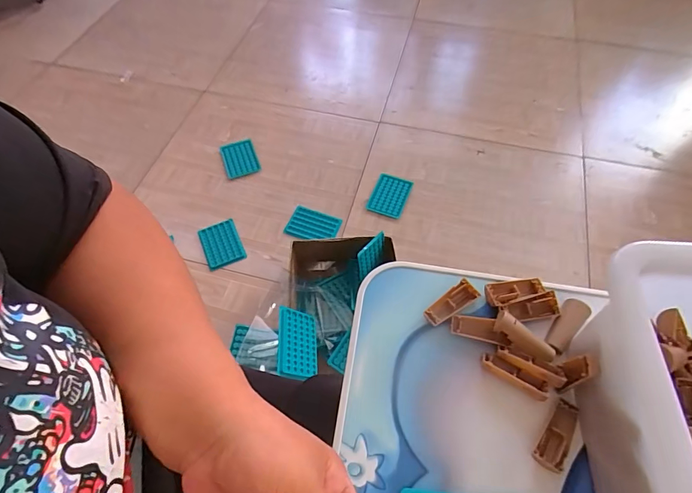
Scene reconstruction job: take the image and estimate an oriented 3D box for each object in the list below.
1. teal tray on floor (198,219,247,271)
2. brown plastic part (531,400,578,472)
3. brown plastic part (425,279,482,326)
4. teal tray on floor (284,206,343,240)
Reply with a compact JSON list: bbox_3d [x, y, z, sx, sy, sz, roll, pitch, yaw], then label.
[{"bbox_3d":[-0.310,-0.005,0.959,0.093,0.019,0.118,-23,61,-12],"label":"teal tray on floor"},{"bbox_3d":[0.153,0.136,0.279,0.018,0.007,0.050,33,65,19],"label":"brown plastic part"},{"bbox_3d":[0.090,0.049,0.331,0.050,0.009,0.018,-33,64,-17],"label":"brown plastic part"},{"bbox_3d":[-0.085,-0.052,0.998,0.126,0.020,0.089,17,61,11],"label":"teal tray on floor"}]

